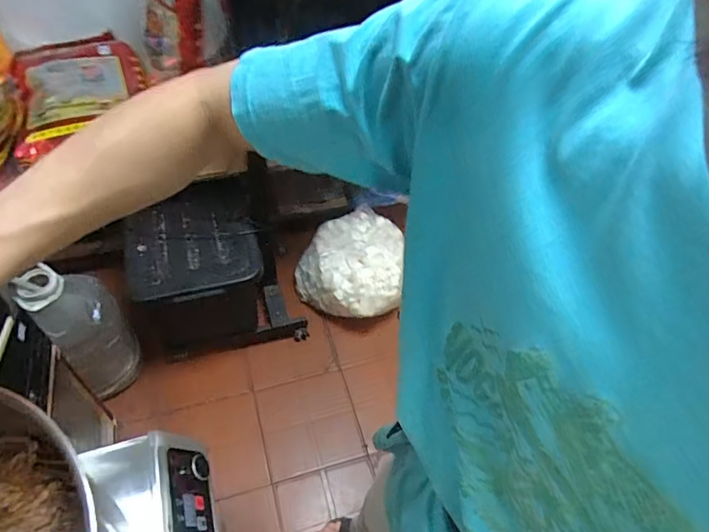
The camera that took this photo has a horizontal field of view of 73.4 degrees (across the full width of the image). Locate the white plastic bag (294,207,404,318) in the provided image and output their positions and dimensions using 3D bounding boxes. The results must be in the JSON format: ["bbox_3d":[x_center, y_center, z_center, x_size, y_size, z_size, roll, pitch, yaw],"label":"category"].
[{"bbox_3d":[-0.027,0.001,1.684,0.357,0.218,0.374,6,55,0],"label":"white plastic bag"}]

